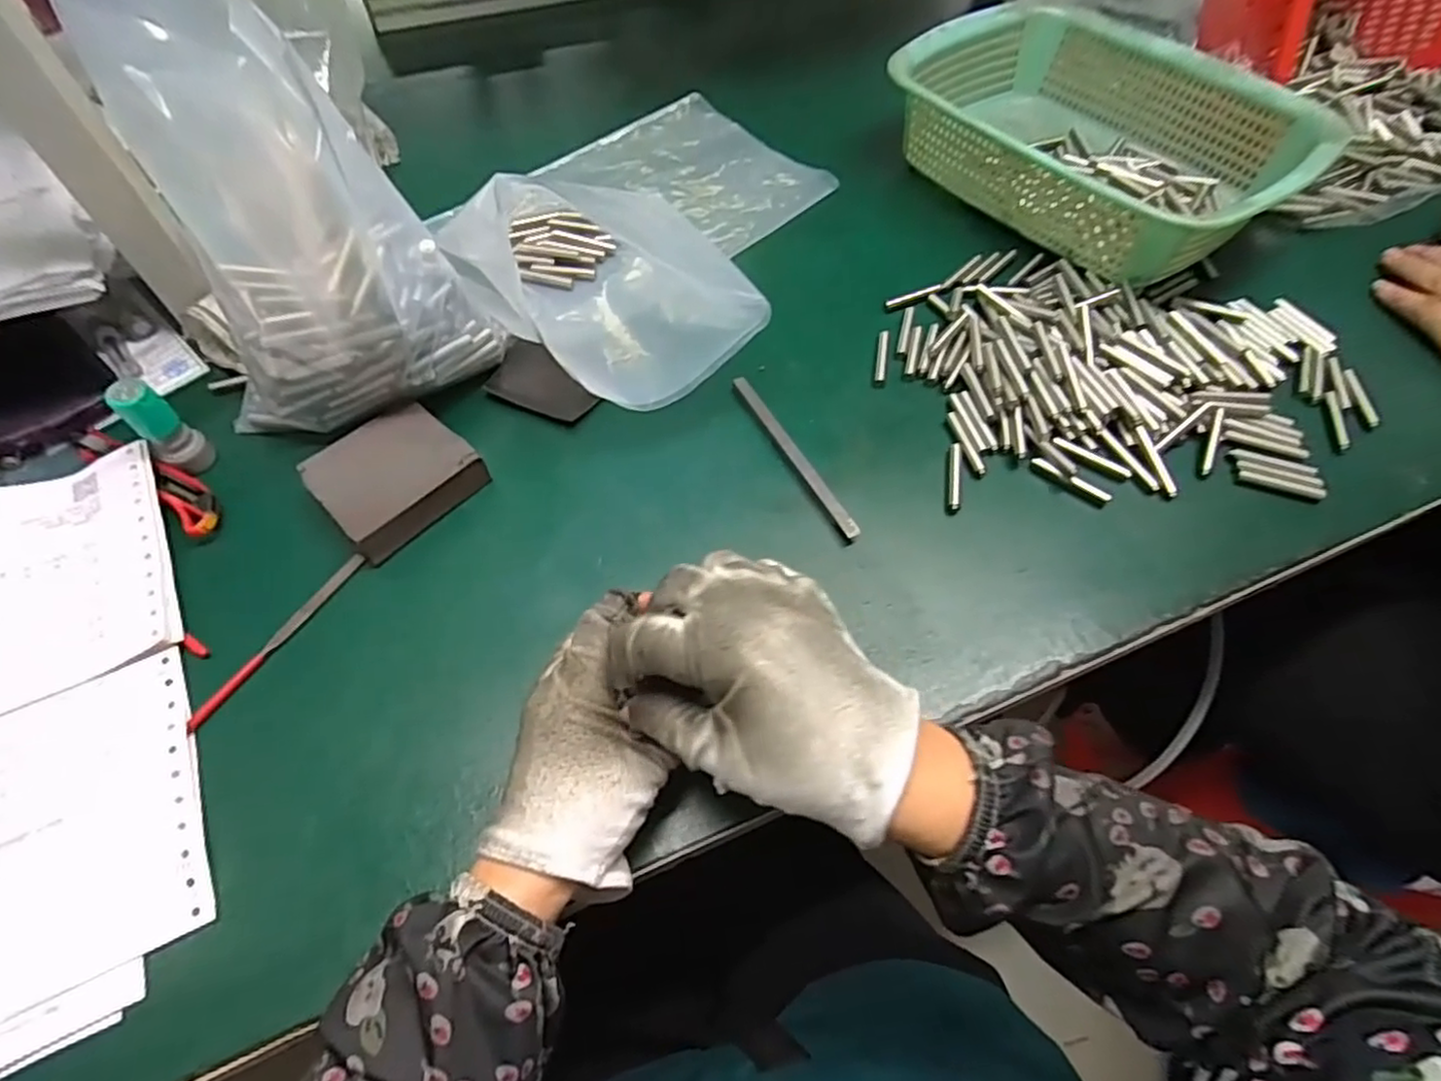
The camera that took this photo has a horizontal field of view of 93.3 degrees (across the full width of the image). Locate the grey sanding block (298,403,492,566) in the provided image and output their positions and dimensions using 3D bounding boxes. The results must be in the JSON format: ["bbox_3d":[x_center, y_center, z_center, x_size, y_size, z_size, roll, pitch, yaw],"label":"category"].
[{"bbox_3d":[-0.188,-0.036,0.393,0.073,0.030,0.079,38,65,20],"label":"grey sanding block"}]

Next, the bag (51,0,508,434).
[{"bbox_3d":[-0.208,-0.145,0.347,0.144,0.218,0.075,-33,64,-20],"label":"bag"}]

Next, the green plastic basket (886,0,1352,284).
[{"bbox_3d":[0.293,-0.316,0.534,0.212,0.074,0.281,-37,66,-21],"label":"green plastic basket"}]

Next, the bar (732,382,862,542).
[{"bbox_3d":[0.043,-0.053,0.415,0.009,0.010,0.135,-24,62,-15],"label":"bar"}]

